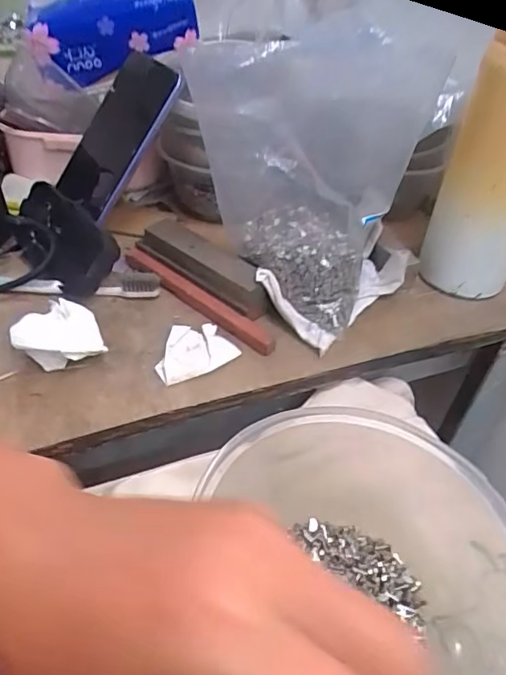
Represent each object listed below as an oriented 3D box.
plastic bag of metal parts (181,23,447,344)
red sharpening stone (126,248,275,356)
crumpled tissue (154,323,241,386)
[{"bbox_3d":[0.041,-0.125,0.388,0.129,0.148,0.186,-19,46,-21],"label":"plastic bag of metal parts"},{"bbox_3d":[-0.044,-0.030,0.387,0.150,0.008,0.016,32,49,27],"label":"red sharpening stone"},{"bbox_3d":[-0.040,0.007,0.350,0.053,0.009,0.039,-19,48,-24],"label":"crumpled tissue"}]

